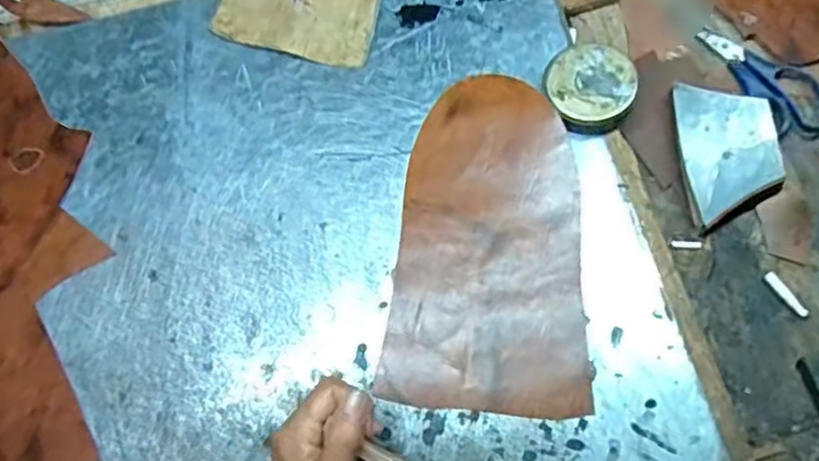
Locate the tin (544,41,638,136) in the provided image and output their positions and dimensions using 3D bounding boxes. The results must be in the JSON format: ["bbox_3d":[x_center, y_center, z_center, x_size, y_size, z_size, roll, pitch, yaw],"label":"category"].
[{"bbox_3d":[0.153,-0.122,0.577,0.070,0.032,0.079,-25,73,-6],"label":"tin"}]

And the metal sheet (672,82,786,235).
[{"bbox_3d":[0.265,-0.063,0.562,0.074,0.027,0.120,-1,72,2],"label":"metal sheet"}]

